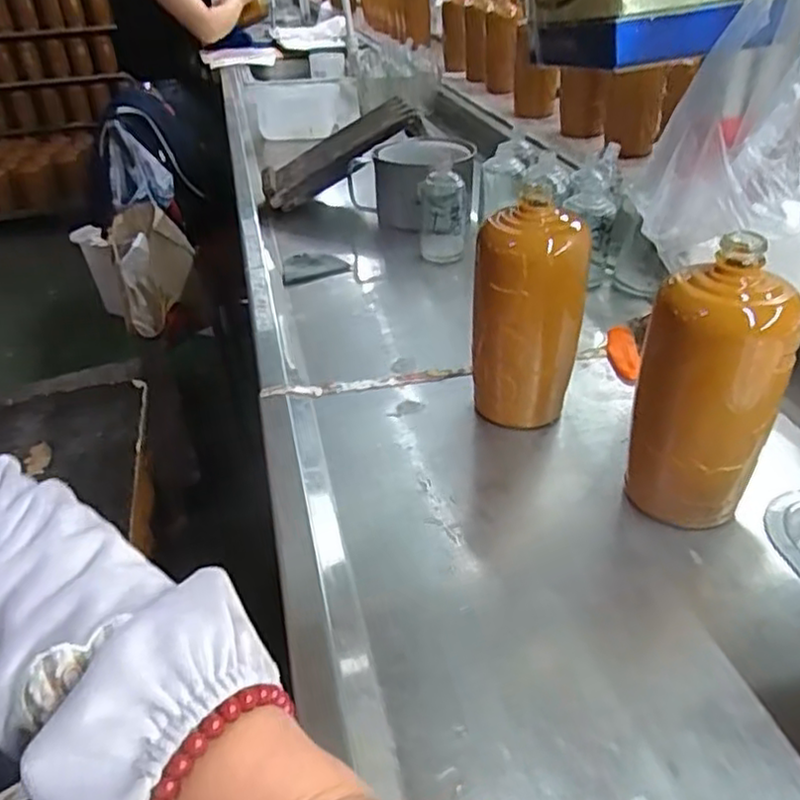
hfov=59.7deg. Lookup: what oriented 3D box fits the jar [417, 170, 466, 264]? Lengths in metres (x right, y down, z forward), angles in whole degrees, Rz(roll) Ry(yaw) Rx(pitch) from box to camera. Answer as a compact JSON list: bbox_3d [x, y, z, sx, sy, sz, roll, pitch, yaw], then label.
[{"bbox_3d":[0.052,-0.227,0.850,0.056,0.102,0.057,-2,36,3],"label":"jar"}]

